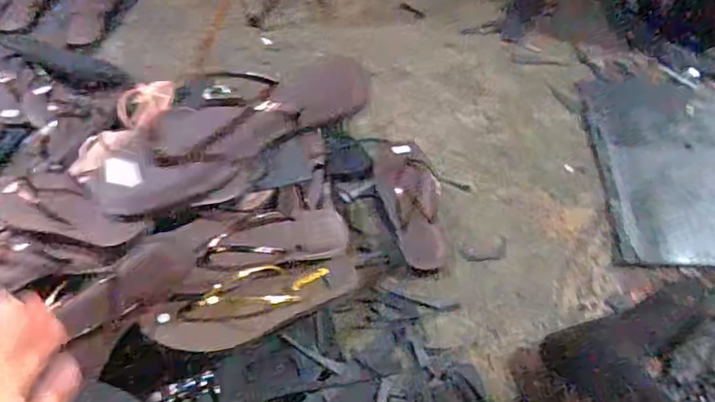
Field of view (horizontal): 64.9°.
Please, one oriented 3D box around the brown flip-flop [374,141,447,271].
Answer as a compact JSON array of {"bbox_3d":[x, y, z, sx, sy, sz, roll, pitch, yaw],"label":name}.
[{"bbox_3d":[0.081,-0.003,0.842,0.093,0.044,0.227,-7,51,-5],"label":"brown flip-flop"}]

